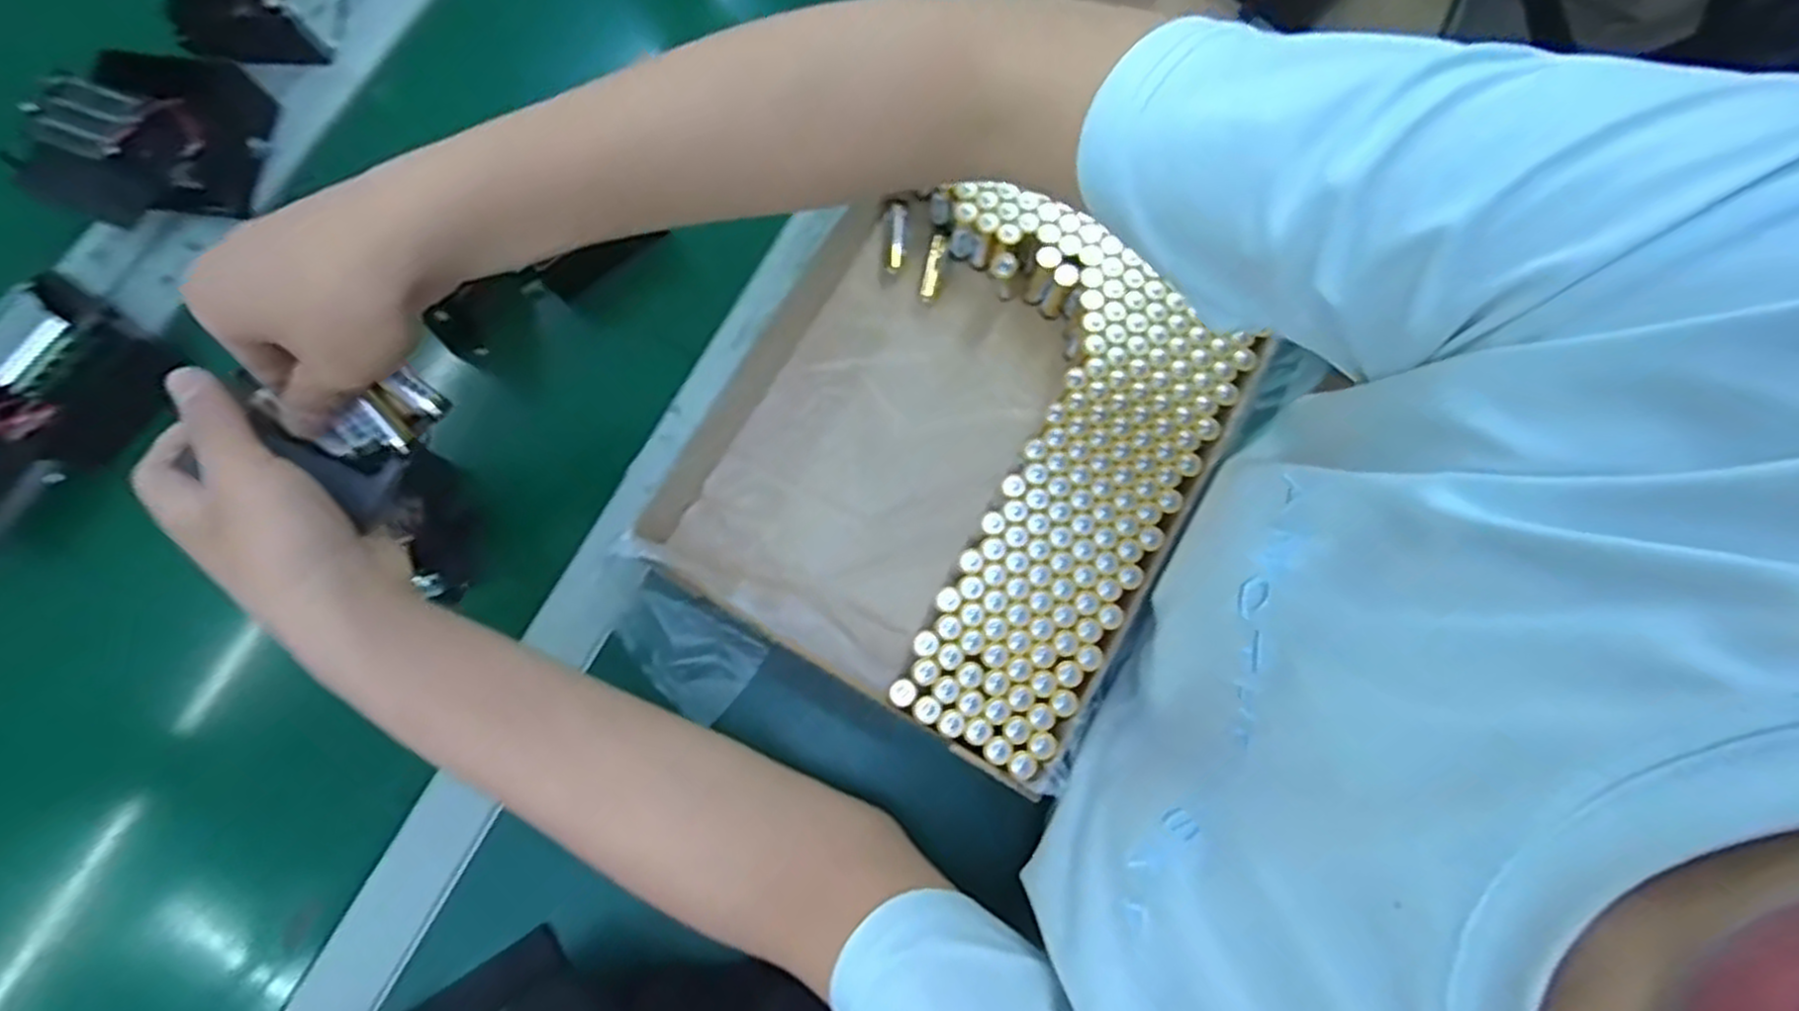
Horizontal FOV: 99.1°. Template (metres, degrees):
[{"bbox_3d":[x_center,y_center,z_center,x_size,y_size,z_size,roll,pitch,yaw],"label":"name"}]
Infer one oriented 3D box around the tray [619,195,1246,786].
[{"bbox_3d":[0.026,-0.040,0.445,0.268,0.061,0.295,30,79,7],"label":"tray"}]

